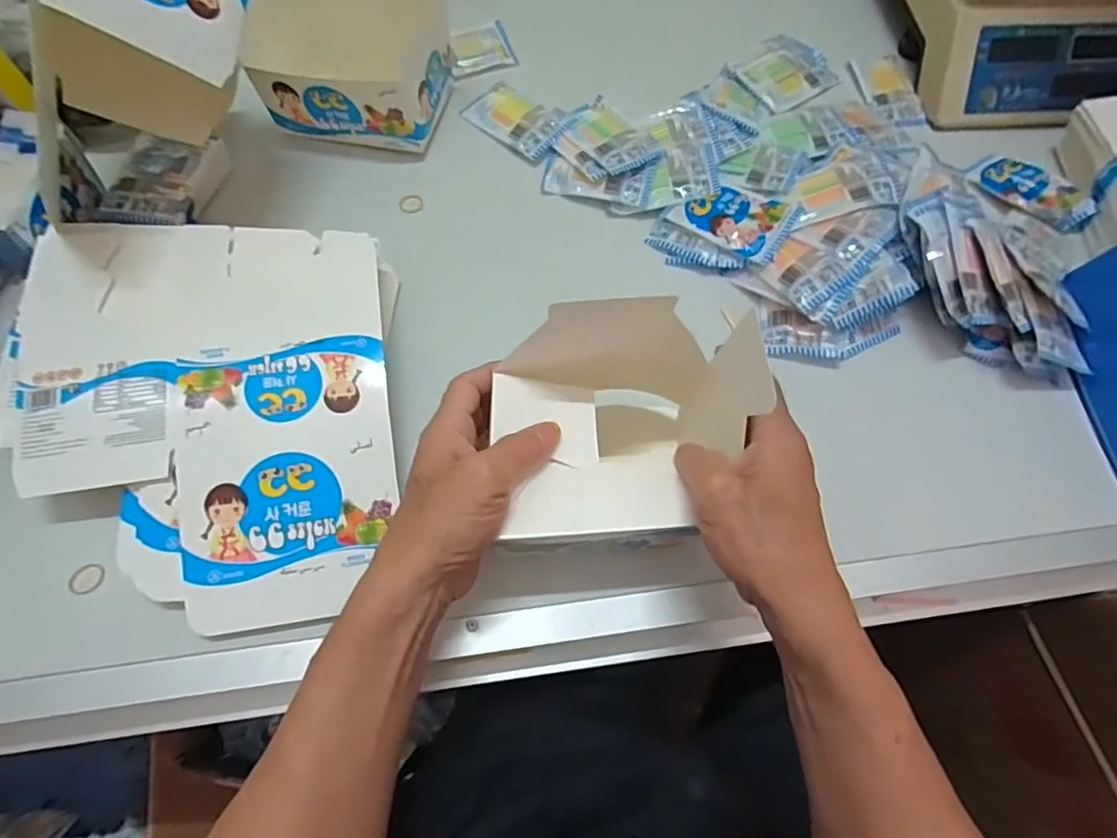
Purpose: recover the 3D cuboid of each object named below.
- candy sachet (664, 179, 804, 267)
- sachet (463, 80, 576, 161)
[{"bbox_3d":[0.152,-0.179,0.488,0.092,0.015,0.073,35,70,11],"label":"candy sachet"},{"bbox_3d":[-0.040,-0.289,0.546,0.101,0.007,0.065,39,71,13],"label":"sachet"}]

